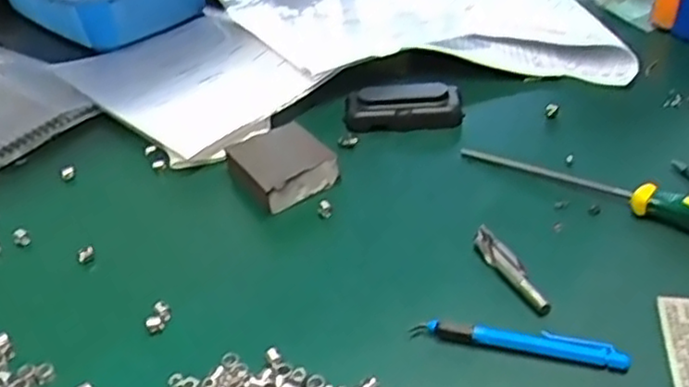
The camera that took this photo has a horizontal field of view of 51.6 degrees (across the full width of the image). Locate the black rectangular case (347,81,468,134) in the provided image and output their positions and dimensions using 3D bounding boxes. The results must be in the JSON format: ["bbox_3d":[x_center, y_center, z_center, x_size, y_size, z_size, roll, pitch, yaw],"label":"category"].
[{"bbox_3d":[0.054,-0.076,0.646,0.104,0.041,0.034,-4,36,4],"label":"black rectangular case"}]

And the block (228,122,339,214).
[{"bbox_3d":[-0.052,-0.022,0.593,0.075,0.031,0.077,-28,41,-26],"label":"block"}]

